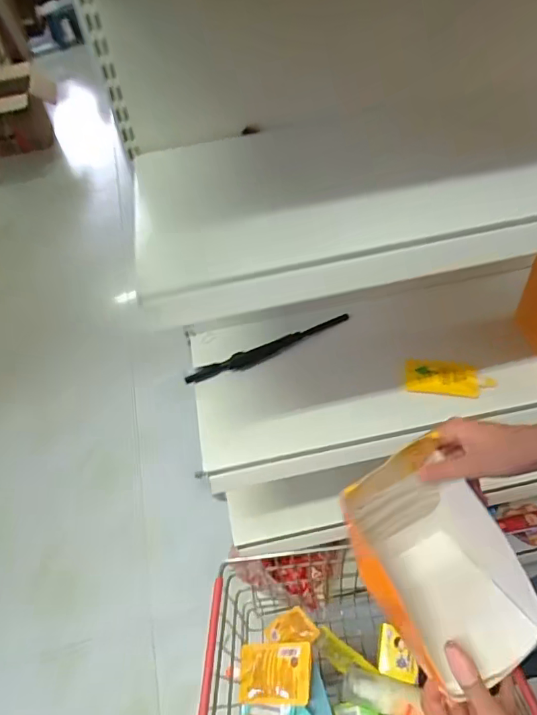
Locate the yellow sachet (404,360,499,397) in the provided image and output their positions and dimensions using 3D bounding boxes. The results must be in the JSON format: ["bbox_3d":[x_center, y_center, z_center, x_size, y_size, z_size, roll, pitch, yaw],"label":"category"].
[{"bbox_3d":[0.286,0.031,0.754,0.132,0.014,0.068,3,50,9],"label":"yellow sachet"}]

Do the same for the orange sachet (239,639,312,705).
[{"bbox_3d":[0.007,0.442,0.664,0.106,0.012,0.071,-17,44,24],"label":"orange sachet"}]

